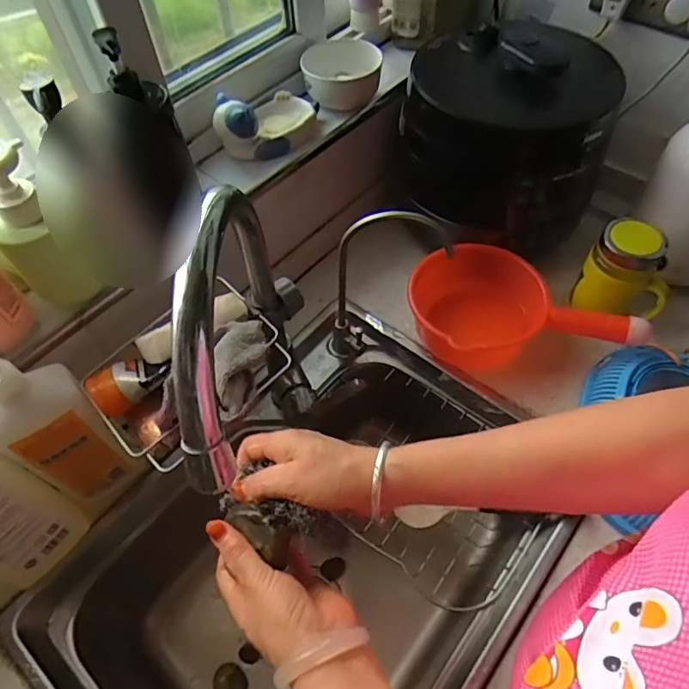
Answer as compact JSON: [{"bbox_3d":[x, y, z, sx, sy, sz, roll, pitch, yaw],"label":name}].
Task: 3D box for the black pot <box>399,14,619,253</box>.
[{"bbox_3d":[0.212,-0.289,0.686,0.261,0.191,0.234,15,58,11],"label":"black pot"}]

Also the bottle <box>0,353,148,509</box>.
[{"bbox_3d":[-0.284,0.086,0.505,0.088,0.252,0.056,-34,62,-20],"label":"bottle"}]

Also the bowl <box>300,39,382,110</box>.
[{"bbox_3d":[-0.005,-0.374,0.706,0.103,0.056,0.103,-1,56,1],"label":"bowl"}]

